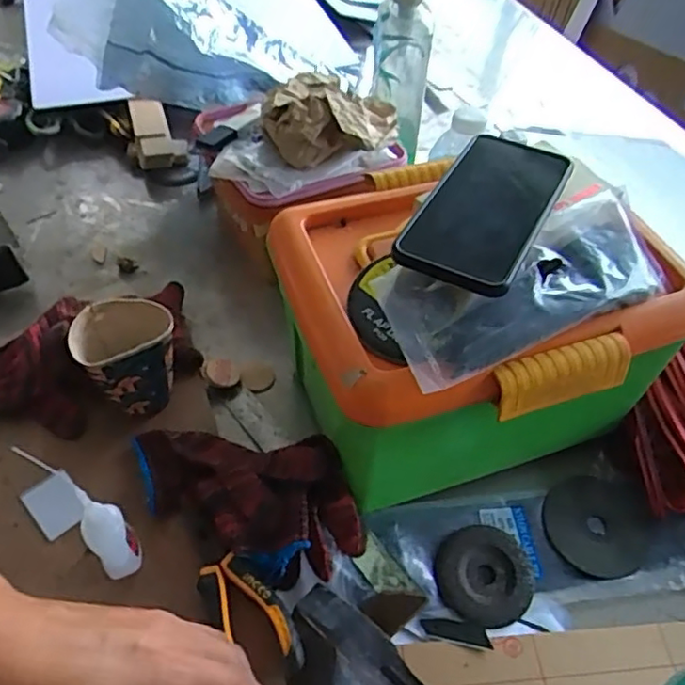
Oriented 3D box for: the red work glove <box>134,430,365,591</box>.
[{"bbox_3d":[-0.084,0.120,0.497,0.203,0.052,0.104,10,51,8],"label":"red work glove"}]

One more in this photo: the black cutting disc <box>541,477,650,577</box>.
[{"bbox_3d":[0.217,0.154,0.533,0.083,0.005,0.086,0,51,0],"label":"black cutting disc"}]

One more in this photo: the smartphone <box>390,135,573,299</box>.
[{"bbox_3d":[0.102,-0.098,0.444,0.083,0.013,0.158,23,54,18],"label":"smartphone"}]

